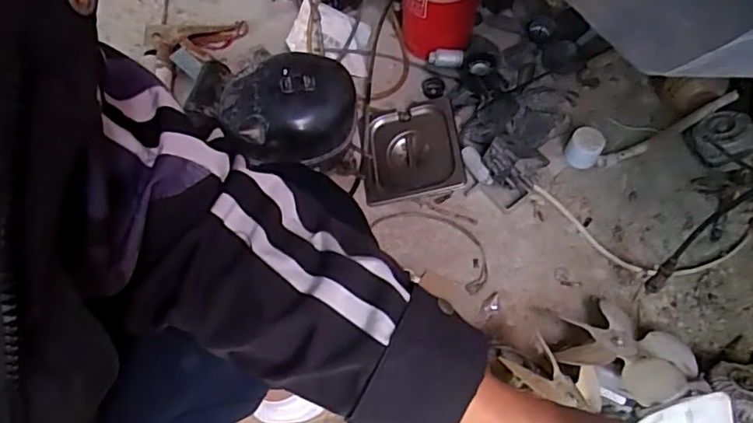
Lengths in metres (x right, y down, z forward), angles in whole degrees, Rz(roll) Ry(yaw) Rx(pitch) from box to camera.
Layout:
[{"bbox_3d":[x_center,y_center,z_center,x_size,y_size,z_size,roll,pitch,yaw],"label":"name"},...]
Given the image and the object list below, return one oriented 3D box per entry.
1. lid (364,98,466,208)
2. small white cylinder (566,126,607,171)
[{"bbox_3d":[0.055,-0.097,0.925,0.154,0.017,0.159,-11,68,14],"label":"lid"},{"bbox_3d":[0.333,-0.102,0.917,0.052,0.042,0.052,0,63,-1],"label":"small white cylinder"}]

